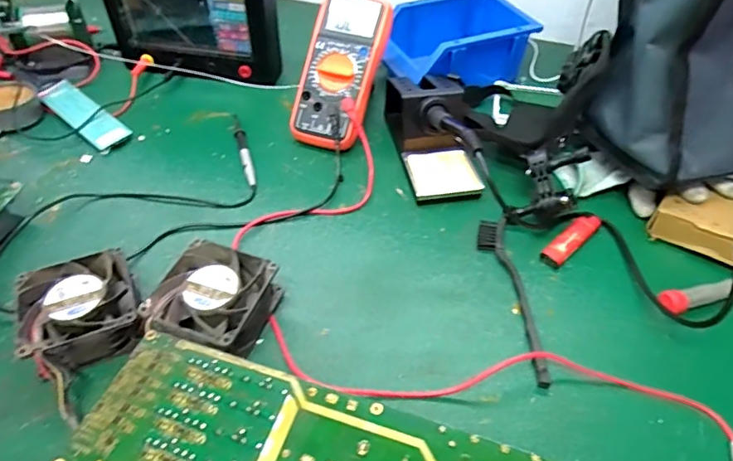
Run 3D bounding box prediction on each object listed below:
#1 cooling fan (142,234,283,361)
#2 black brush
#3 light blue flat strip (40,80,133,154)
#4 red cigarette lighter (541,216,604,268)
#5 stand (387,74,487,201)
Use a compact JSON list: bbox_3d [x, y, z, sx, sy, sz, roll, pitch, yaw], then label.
[{"bbox_3d":[-0.121,0.059,0.411,0.080,0.045,0.085,13,50,11],"label":"cooling fan"},{"bbox_3d":[0.122,0.053,0.440,0.028,0.009,0.167,-2,49,-2],"label":"black brush"},{"bbox_3d":[-0.329,-0.135,0.598,0.142,0.018,0.046,33,57,25],"label":"light blue flat strip"},{"bbox_3d":[0.195,0.007,0.486,0.023,0.009,0.079,37,58,28],"label":"red cigarette lighter"},{"bbox_3d":[0.071,-0.109,0.549,0.091,0.066,0.158,-2,49,-2],"label":"stand"}]

